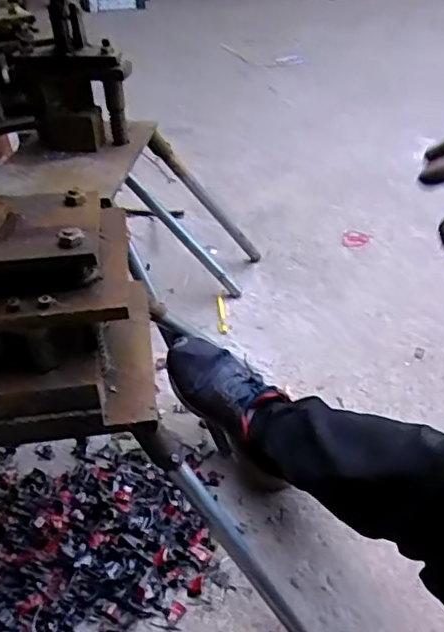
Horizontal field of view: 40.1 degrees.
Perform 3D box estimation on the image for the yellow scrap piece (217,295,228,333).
[{"bbox_3d":[-0.001,-0.008,1.299,0.020,0.012,0.122,-4,36,-1],"label":"yellow scrap piece"}]

